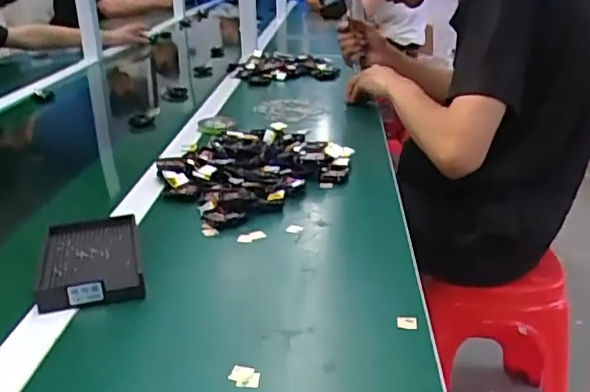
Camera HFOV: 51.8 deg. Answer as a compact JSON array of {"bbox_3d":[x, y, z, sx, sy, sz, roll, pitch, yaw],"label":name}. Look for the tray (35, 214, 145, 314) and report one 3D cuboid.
[{"bbox_3d":[-0.196,0.061,0.585,0.088,0.024,0.145,-8,23,-15],"label":"tray"}]

